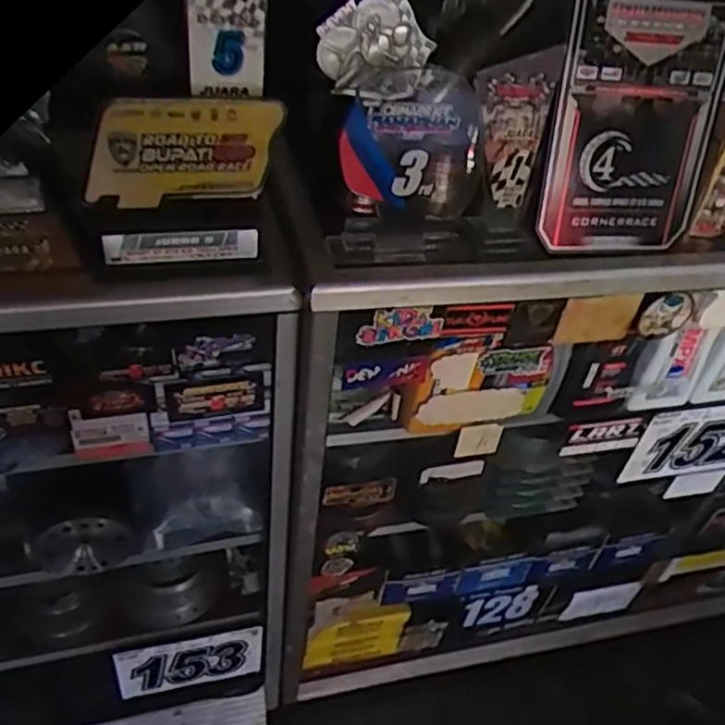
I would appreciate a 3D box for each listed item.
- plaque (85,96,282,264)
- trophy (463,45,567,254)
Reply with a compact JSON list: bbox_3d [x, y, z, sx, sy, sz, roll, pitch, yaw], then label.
[{"bbox_3d":[-0.174,-0.178,0.678,0.188,0.151,0.065,-7,42,-17],"label":"plaque"},{"bbox_3d":[0.149,-0.209,0.706,0.087,0.201,0.027,0,40,-9],"label":"trophy"}]

